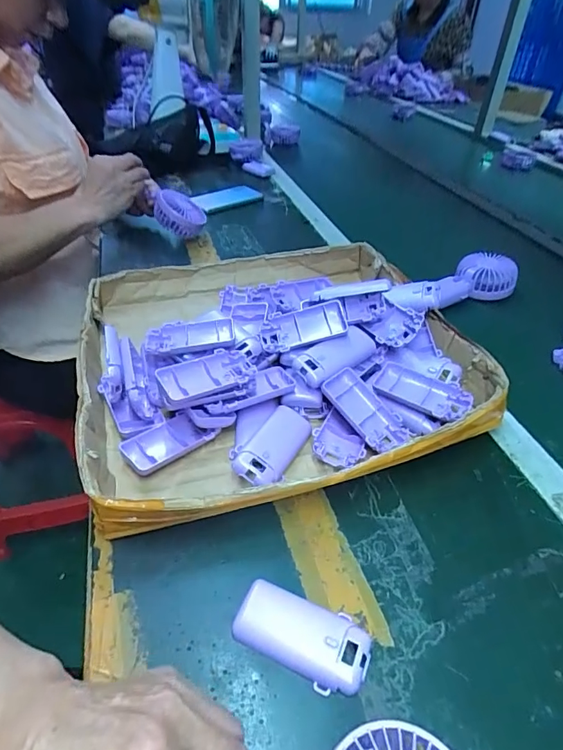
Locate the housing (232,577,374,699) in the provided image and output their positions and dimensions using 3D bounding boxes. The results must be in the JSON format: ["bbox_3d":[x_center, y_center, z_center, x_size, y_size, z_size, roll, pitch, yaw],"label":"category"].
[{"bbox_3d":[0.014,0.182,0.312,0.095,0.016,0.046,18,43,17],"label":"housing"}]

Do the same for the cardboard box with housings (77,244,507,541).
[{"bbox_3d":[-0.012,-0.034,0.512,0.404,0.085,0.392,-11,42,-16],"label":"cardboard box with housings"}]

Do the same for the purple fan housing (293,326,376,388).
[{"bbox_3d":[0.057,-0.023,0.472,0.087,0.026,0.044,-32,52,-33],"label":"purple fan housing"}]

